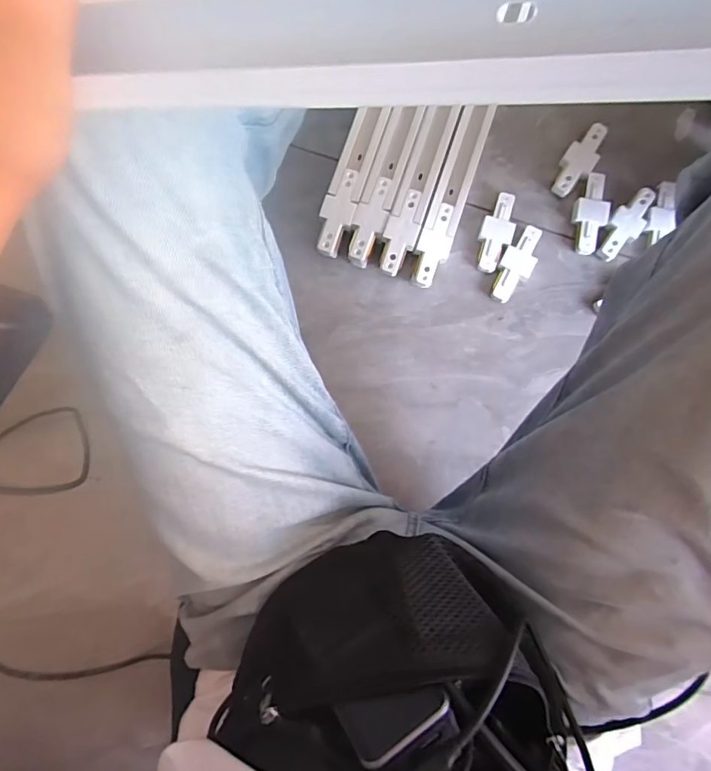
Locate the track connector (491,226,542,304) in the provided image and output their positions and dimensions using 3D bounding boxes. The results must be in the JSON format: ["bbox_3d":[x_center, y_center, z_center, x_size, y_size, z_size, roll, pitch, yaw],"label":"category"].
[{"bbox_3d":[0.181,-0.135,0.550,0.035,0.018,0.091,29,84,2],"label":"track connector"}]

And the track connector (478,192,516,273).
[{"bbox_3d":[0.159,-0.172,0.555,0.036,0.017,0.091,11,84,0],"label":"track connector"}]

